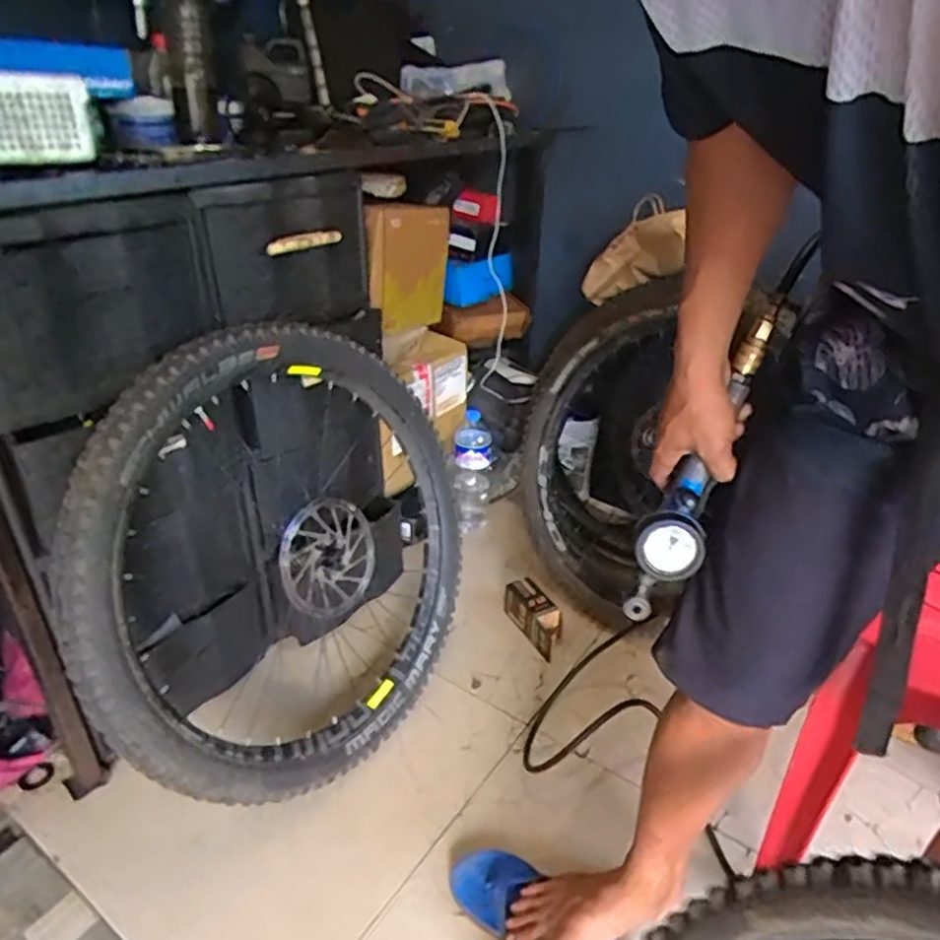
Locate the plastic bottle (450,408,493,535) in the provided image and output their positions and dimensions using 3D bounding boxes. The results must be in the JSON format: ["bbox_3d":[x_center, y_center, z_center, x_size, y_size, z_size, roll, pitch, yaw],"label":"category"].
[{"bbox_3d":[0.004,0.009,1.634,0.095,0.284,0.092,5,30,6],"label":"plastic bottle"}]

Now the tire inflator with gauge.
[{"bbox_3d":[0.213,0.006,0.633,0.058,0.305,0.055,13,13,-44],"label":"tire inflator with gauge"}]

